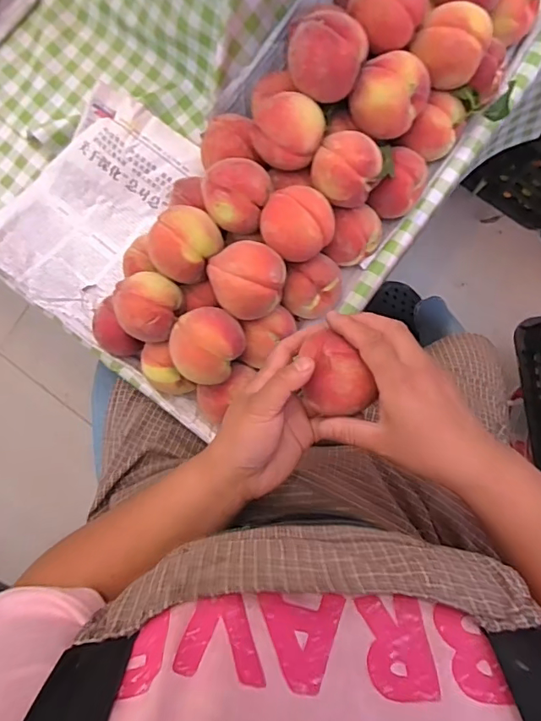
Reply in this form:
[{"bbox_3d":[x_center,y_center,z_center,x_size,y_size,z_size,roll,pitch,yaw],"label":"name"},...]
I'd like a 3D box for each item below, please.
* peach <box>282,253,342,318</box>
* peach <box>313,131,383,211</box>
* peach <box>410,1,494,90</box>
[{"bbox_3d":[0.046,-0.077,0.514,0.058,0.049,0.065,9,88,5],"label":"peach"},{"bbox_3d":[0.071,-0.184,0.476,0.059,0.052,0.064,0,88,4],"label":"peach"},{"bbox_3d":[0.169,-0.295,0.464,0.062,0.056,0.059,0,88,4],"label":"peach"}]

